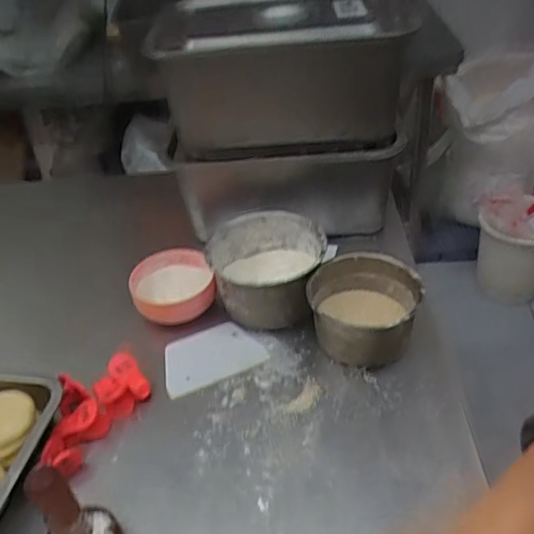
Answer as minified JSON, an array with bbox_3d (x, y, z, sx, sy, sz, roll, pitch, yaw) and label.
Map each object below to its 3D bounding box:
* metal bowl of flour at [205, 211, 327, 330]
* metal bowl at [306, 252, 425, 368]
[{"bbox_3d":[0.003,0.002,0.763,0.147,0.083,0.151,-3,40,2],"label":"metal bowl of flour"},{"bbox_3d":[0.117,0.048,0.693,0.124,0.073,0.127,-3,40,2],"label":"metal bowl"}]

